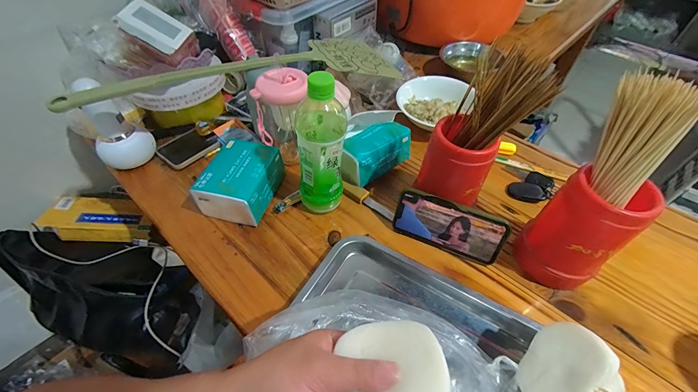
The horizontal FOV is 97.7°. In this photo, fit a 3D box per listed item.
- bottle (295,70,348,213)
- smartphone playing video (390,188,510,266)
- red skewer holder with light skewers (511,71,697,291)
[{"bbox_3d":[-0.039,-0.064,0.421,0.068,0.215,0.070,-2,50,-1],"label":"bottle"},{"bbox_3d":[0.138,0.044,0.428,0.145,0.076,0.011,20,29,15],"label":"smartphone playing video"},{"bbox_3d":[0.275,0.009,0.336,0.095,0.243,0.093,29,56,22],"label":"red skewer holder with light skewers"}]

